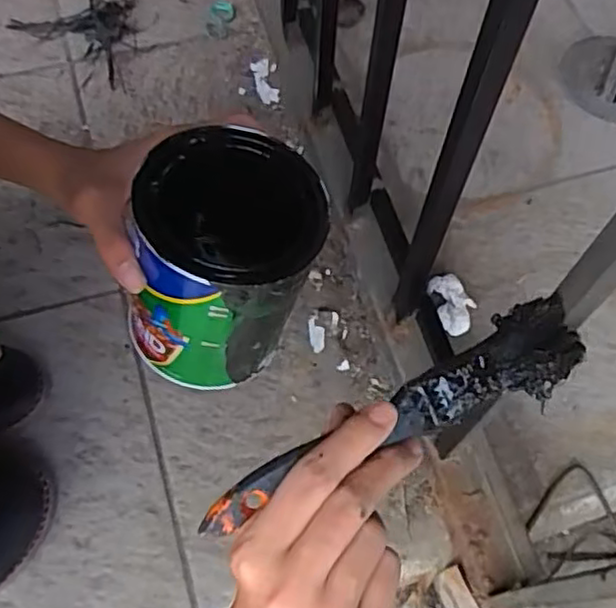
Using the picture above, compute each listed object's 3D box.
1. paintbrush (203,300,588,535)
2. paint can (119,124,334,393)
[{"bbox_3d":[0.036,0.049,0.290,0.175,0.020,0.036,-26,67,-7],"label":"paintbrush"},{"bbox_3d":[-0.042,-0.022,0.381,0.093,0.118,0.107,16,64,6],"label":"paint can"}]

